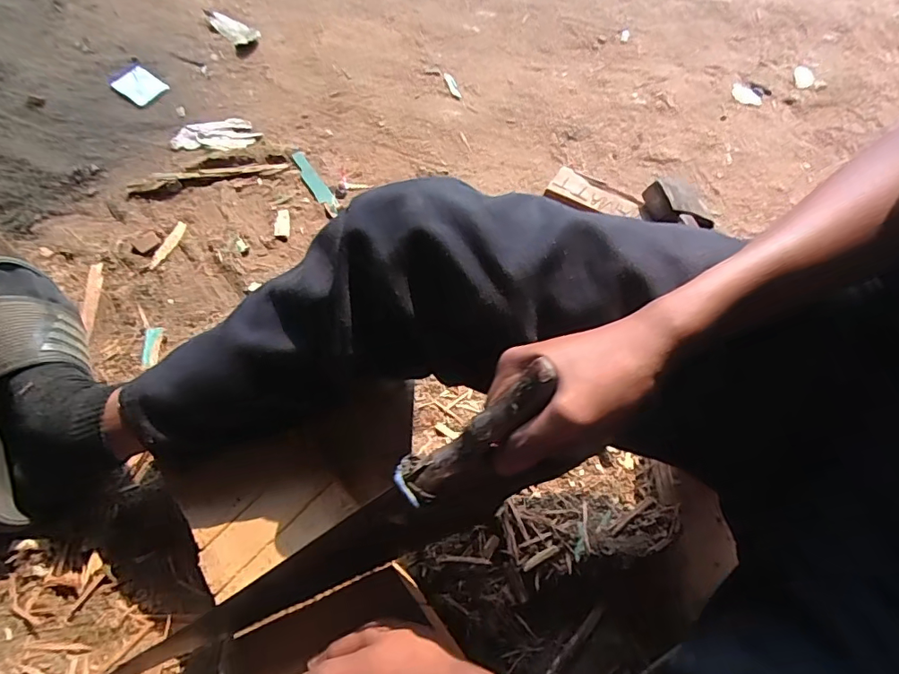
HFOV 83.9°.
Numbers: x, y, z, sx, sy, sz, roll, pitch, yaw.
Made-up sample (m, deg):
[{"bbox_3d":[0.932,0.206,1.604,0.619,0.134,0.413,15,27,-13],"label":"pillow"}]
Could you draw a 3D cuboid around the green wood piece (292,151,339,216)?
[{"bbox_3d":[-0.198,-0.228,0.743,0.025,0.010,0.136,-30,67,-18],"label":"green wood piece"}]

